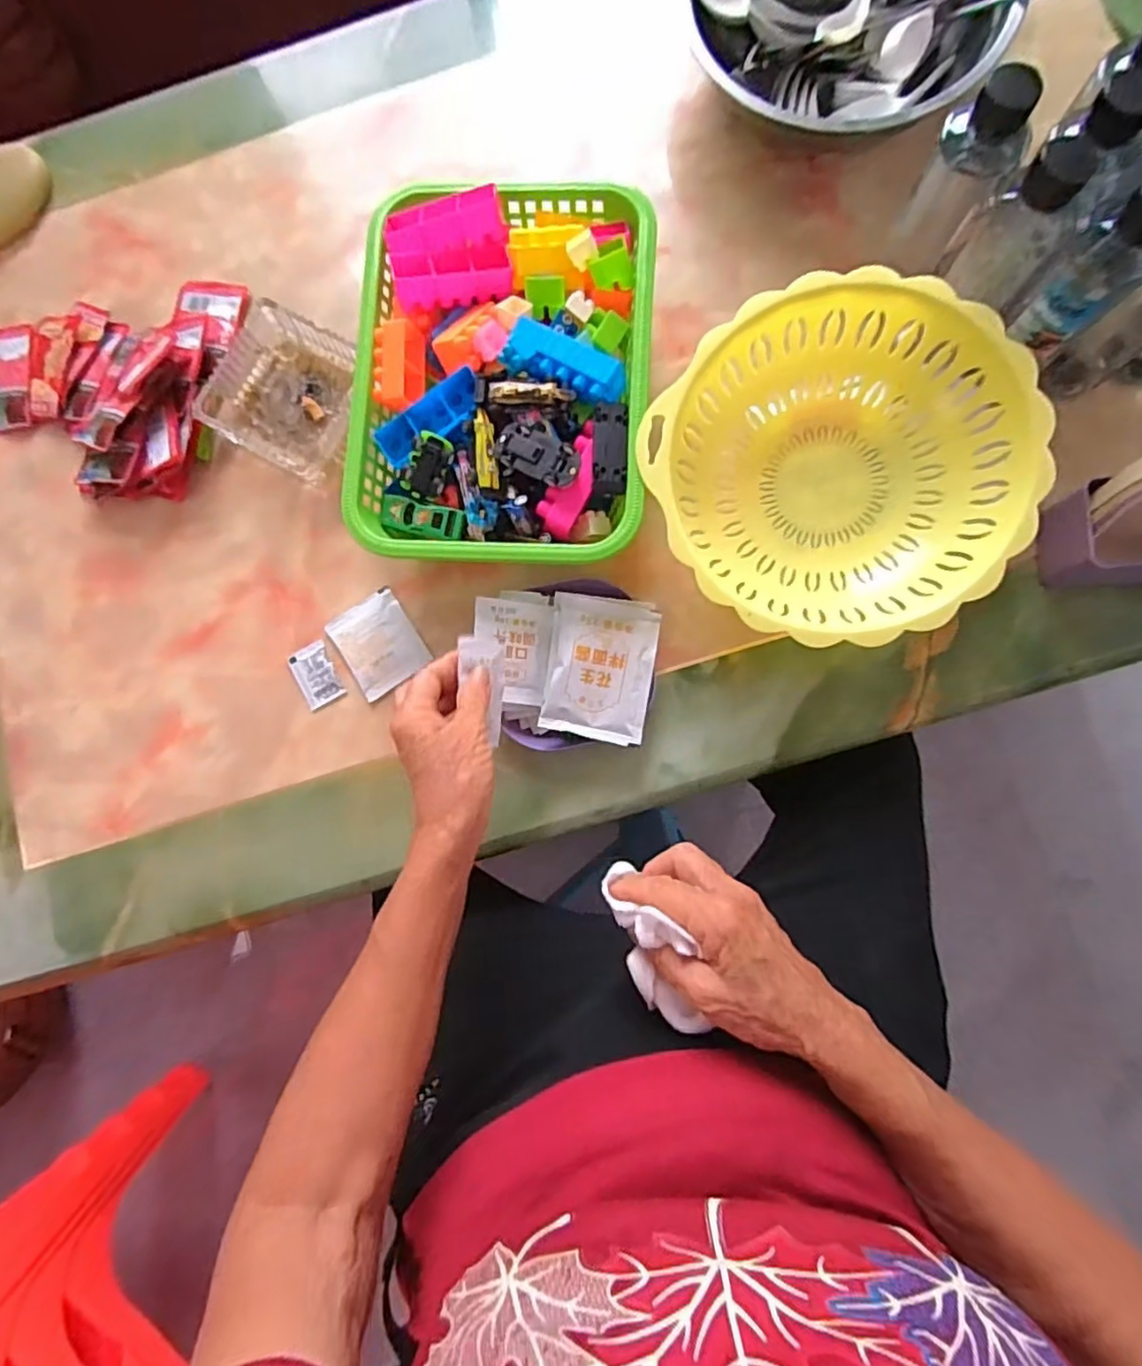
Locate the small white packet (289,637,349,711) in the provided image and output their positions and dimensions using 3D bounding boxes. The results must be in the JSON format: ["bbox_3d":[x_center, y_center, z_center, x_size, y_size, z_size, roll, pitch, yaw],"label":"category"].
[{"bbox_3d":[-0.216,-0.007,0.546,0.033,0.004,0.051,-26,82,2],"label":"small white packet"}]

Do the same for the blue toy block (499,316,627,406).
[{"bbox_3d":[-0.005,-0.234,0.474,0.089,0.022,0.035,25,87,7],"label":"blue toy block"}]

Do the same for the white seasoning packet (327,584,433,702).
[{"bbox_3d":[-0.161,-0.033,0.541,0.064,0.006,0.076,-35,82,1],"label":"white seasoning packet"}]

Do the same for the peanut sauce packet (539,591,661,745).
[{"bbox_3d":[0.022,-0.012,0.491,0.080,0.017,0.105,9,85,6],"label":"peanut sauce packet"}]

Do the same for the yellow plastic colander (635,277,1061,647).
[{"bbox_3d":[0.186,-0.145,0.473,0.236,0.111,0.234,-19,83,3],"label":"yellow plastic colander"}]

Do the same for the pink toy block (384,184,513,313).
[{"bbox_3d":[-0.093,-0.331,0.499,0.090,0.035,0.071,-14,100,0],"label":"pink toy block"}]

